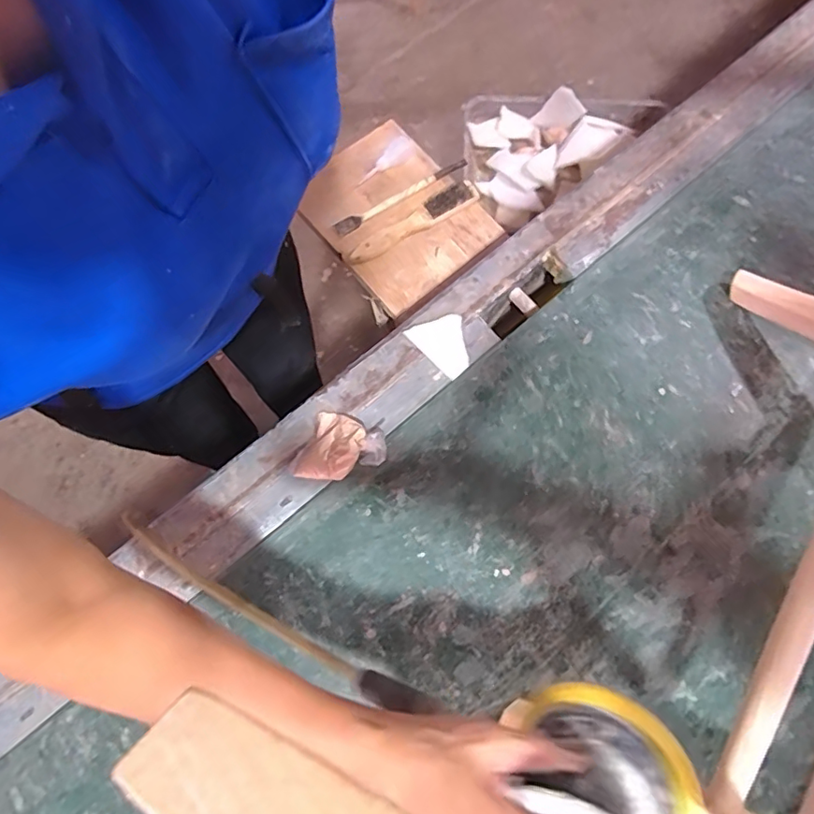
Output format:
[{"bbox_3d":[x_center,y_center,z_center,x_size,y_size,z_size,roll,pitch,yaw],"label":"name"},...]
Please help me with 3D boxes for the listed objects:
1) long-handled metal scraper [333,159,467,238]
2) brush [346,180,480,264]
[{"bbox_3d":[-0.005,-0.288,0.728,0.208,0.009,0.019,-32,75,-9],"label":"long-handled metal scraper"},{"bbox_3d":[0.007,-0.244,0.713,0.192,0.018,0.035,-32,75,-10],"label":"brush"}]

